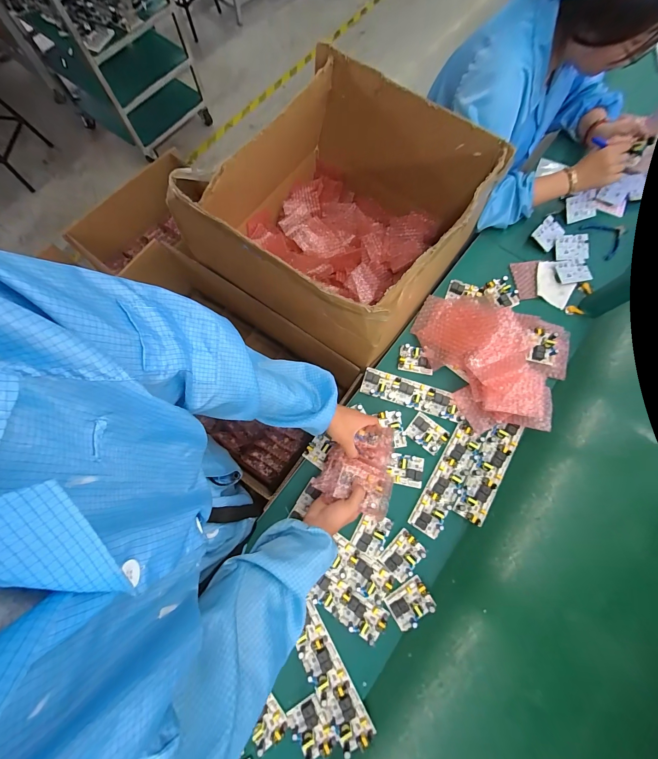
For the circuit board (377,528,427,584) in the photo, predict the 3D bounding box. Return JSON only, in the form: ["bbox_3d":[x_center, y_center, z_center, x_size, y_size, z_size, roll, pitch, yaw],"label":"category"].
[{"bbox_3d":[0.148,0.351,0.620,0.082,0.016,0.064,-42,77,-11],"label":"circuit board"}]

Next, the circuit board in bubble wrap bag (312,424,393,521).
[{"bbox_3d":[0.057,0.155,0.581,0.130,0.049,0.154,19,74,7],"label":"circuit board in bubble wrap bag"}]

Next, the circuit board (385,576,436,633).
[{"bbox_3d":[0.155,0.427,0.593,0.080,0.017,0.063,-29,75,-8],"label":"circuit board"}]

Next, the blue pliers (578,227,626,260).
[{"bbox_3d":[0.746,-0.383,0.835,0.109,0.009,0.113,-28,77,-8],"label":"blue pliers"}]

